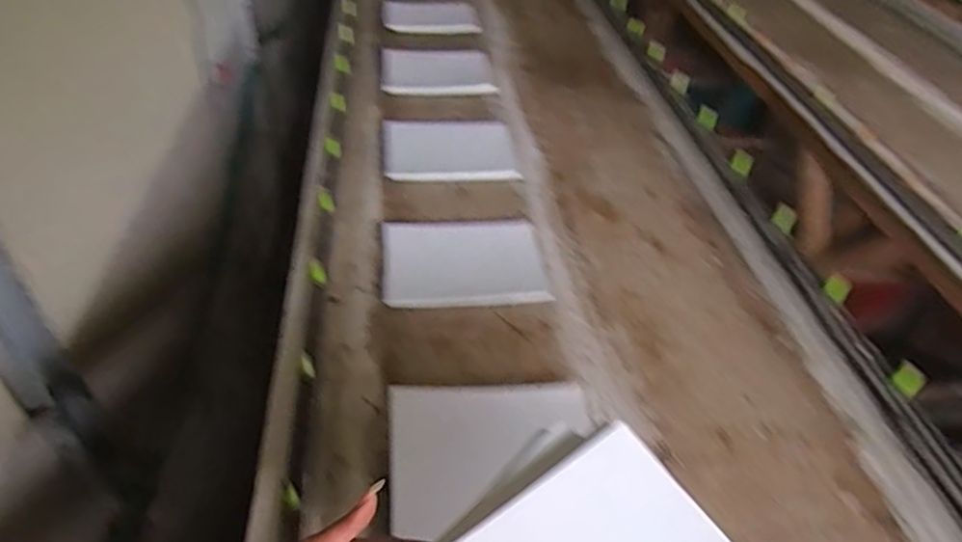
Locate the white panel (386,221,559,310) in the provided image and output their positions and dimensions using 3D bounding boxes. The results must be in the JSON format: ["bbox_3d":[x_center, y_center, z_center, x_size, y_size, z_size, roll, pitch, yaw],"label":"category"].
[{"bbox_3d":[-0.032,-0.017,1.066,0.282,0.030,0.222,-3,43,-9],"label":"white panel"}]

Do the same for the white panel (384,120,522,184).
[{"bbox_3d":[-0.068,-0.274,1.326,0.281,0.026,0.247,-3,43,-9],"label":"white panel"}]

